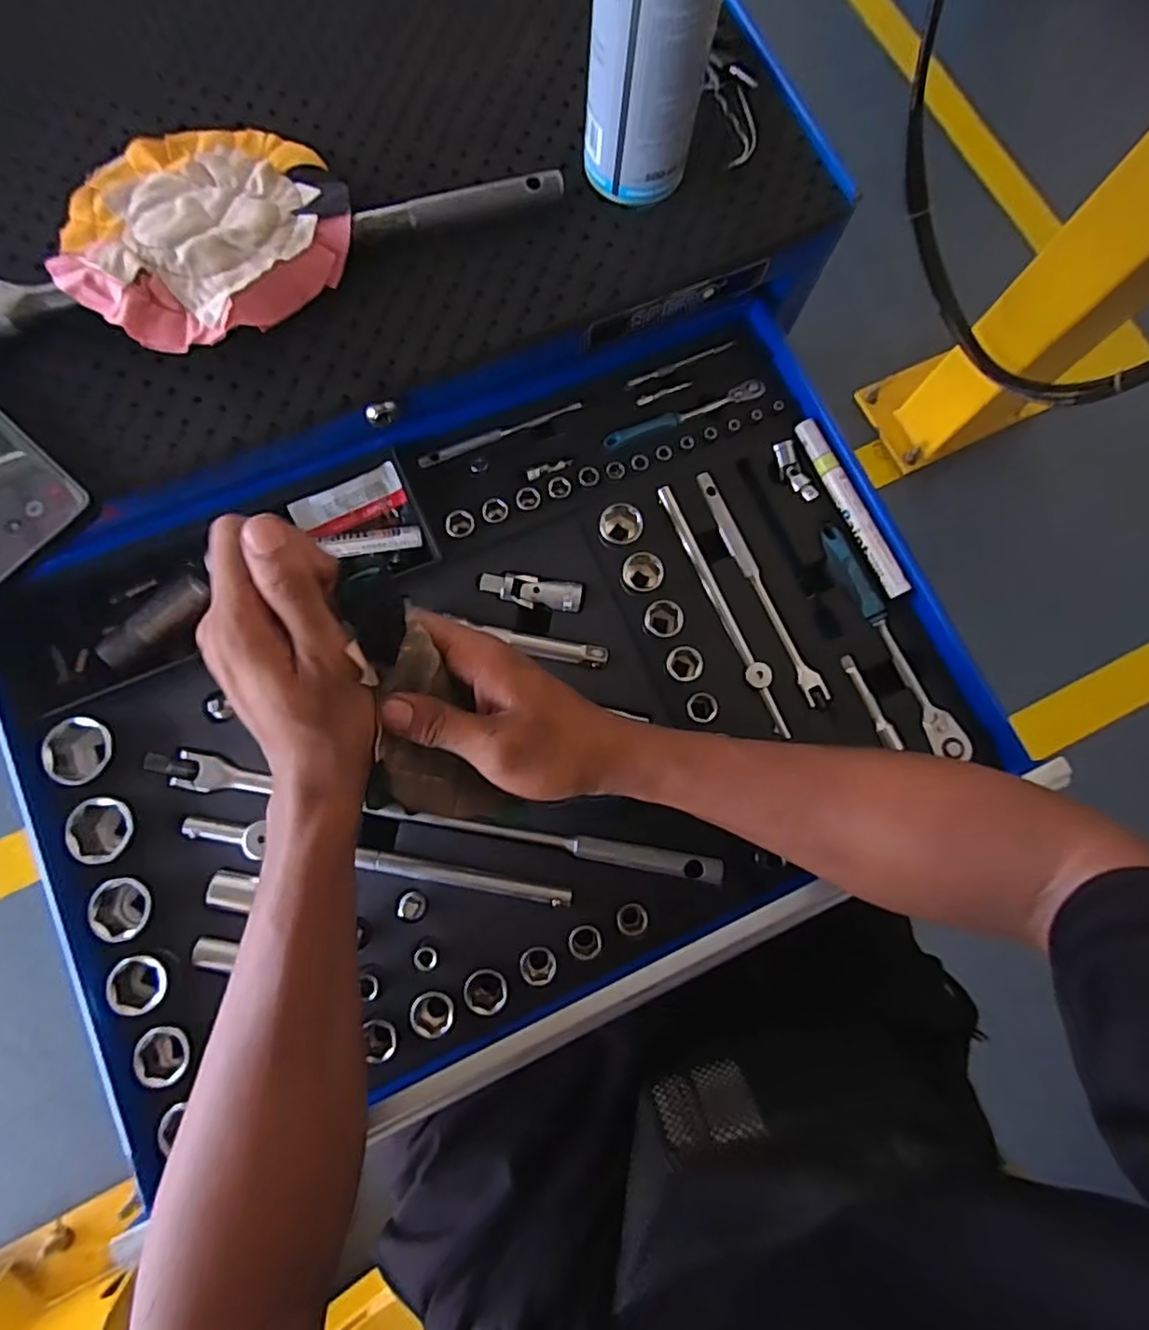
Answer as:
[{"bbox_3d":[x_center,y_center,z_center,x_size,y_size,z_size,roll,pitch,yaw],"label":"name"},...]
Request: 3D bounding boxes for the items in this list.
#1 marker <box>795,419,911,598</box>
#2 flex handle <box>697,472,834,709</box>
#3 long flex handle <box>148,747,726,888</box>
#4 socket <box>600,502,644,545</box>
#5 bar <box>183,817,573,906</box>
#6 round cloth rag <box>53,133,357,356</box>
[{"bbox_3d":[0.194,-0.111,0.448,0.013,0.011,0.139,-24,81,-7],"label":"marker"},{"bbox_3d":[0.132,-0.054,0.449,0.018,0.010,0.182,-24,80,-5],"label":"flex handle"},{"bbox_3d":[-0.087,0.096,0.405,0.366,0.018,0.021,10,79,1],"label":"long flex handle"},{"bbox_3d":[0.032,-0.097,0.444,0.028,0.027,0.025,13,78,0],"label":"socket"},{"bbox_3d":[-0.121,0.125,0.398,0.239,0.017,0.019,12,78,0],"label":"bar"},{"bbox_3d":[-0.220,-0.261,0.376,0.158,0.025,0.158,1,78,-2],"label":"round cloth rag"}]

